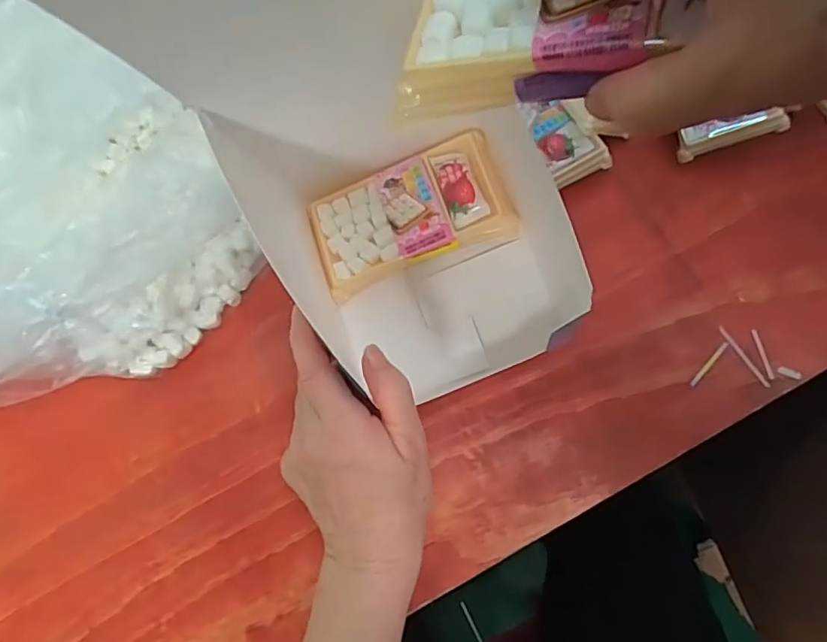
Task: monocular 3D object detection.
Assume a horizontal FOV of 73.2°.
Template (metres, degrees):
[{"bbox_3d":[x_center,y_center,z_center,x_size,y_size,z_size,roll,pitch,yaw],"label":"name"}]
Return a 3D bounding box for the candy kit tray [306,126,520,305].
[{"bbox_3d":[-0.004,-0.074,0.392,0.137,0.019,0.077,-21,80,11],"label":"candy kit tray"}]

